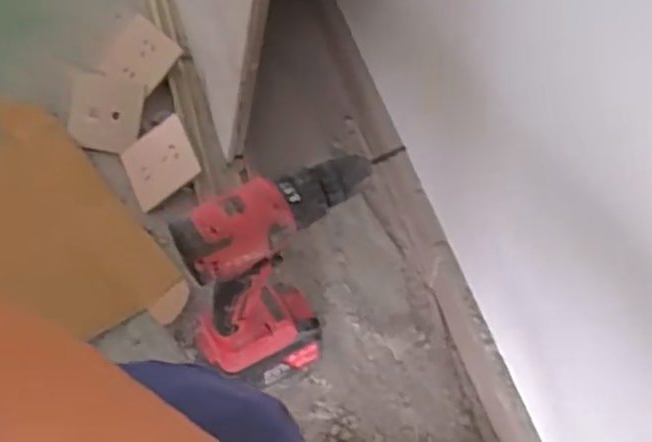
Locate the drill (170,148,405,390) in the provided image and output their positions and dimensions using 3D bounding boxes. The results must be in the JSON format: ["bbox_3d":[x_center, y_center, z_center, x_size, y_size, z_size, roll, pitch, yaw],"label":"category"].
[{"bbox_3d":[-0.031,0.059,0.665,0.182,0.245,0.081,-21,63,-11],"label":"drill"}]

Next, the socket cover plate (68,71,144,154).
[{"bbox_3d":[-0.268,-0.130,0.892,0.086,0.017,0.093,7,82,3],"label":"socket cover plate"}]

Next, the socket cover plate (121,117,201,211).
[{"bbox_3d":[-0.189,-0.066,0.841,0.082,0.009,0.078,-32,78,5],"label":"socket cover plate"}]

